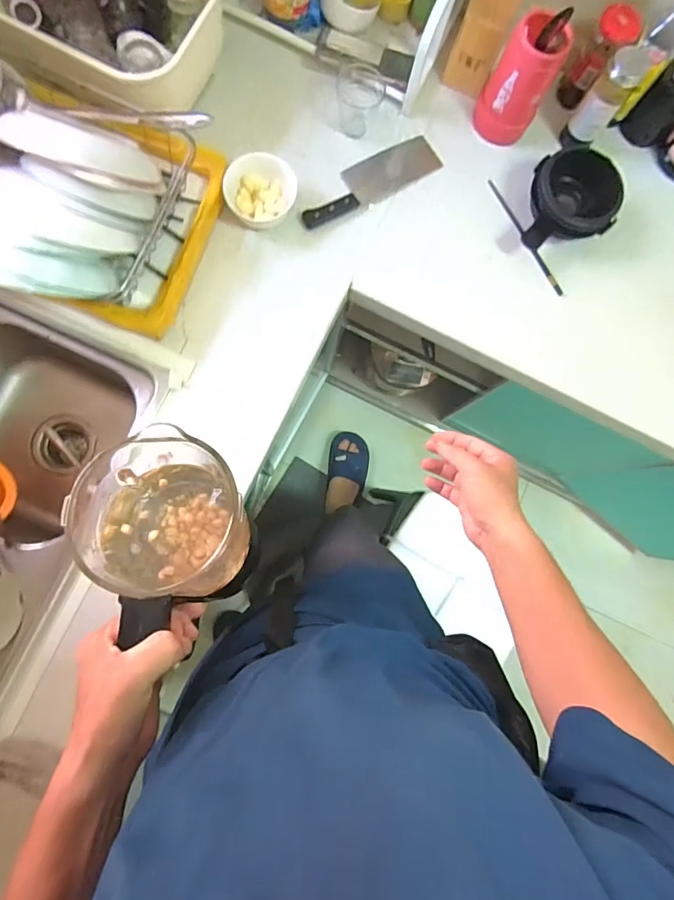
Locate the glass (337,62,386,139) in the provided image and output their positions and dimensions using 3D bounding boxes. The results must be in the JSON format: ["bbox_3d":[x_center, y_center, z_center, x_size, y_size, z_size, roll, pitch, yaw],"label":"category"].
[{"bbox_3d":[0.039,-0.569,0.750,0.081,0.072,0.088,3,83,-5],"label":"glass"}]

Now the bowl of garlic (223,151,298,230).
[{"bbox_3d":[-0.122,-0.406,0.727,0.108,0.050,0.096,-14,85,-7],"label":"bowl of garlic"}]

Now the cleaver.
[{"bbox_3d":[0.051,-0.454,0.768,0.265,0.019,0.073,-31,87,-8],"label":"cleaver"}]

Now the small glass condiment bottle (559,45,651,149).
[{"bbox_3d":[0.433,-0.565,0.749,0.063,0.132,0.069,37,81,0],"label":"small glass condiment bottle"}]

